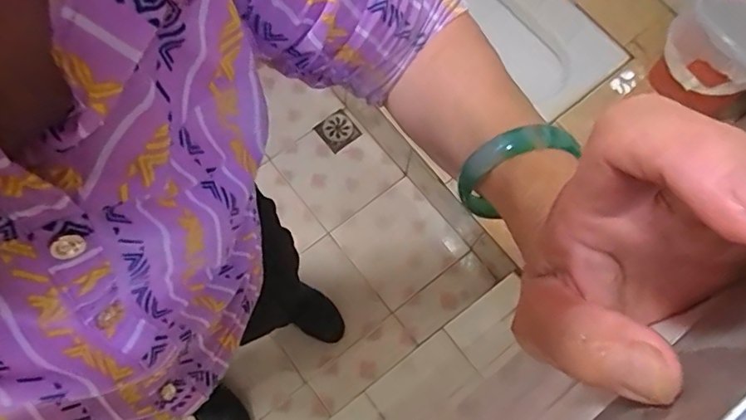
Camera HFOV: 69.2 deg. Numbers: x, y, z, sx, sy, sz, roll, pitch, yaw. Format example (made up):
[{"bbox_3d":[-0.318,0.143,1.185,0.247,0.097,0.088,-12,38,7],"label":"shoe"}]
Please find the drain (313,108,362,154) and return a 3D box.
[{"bbox_3d":[-0.093,-0.208,1.425,0.090,0.010,0.090,-38,92,-5],"label":"drain"}]

